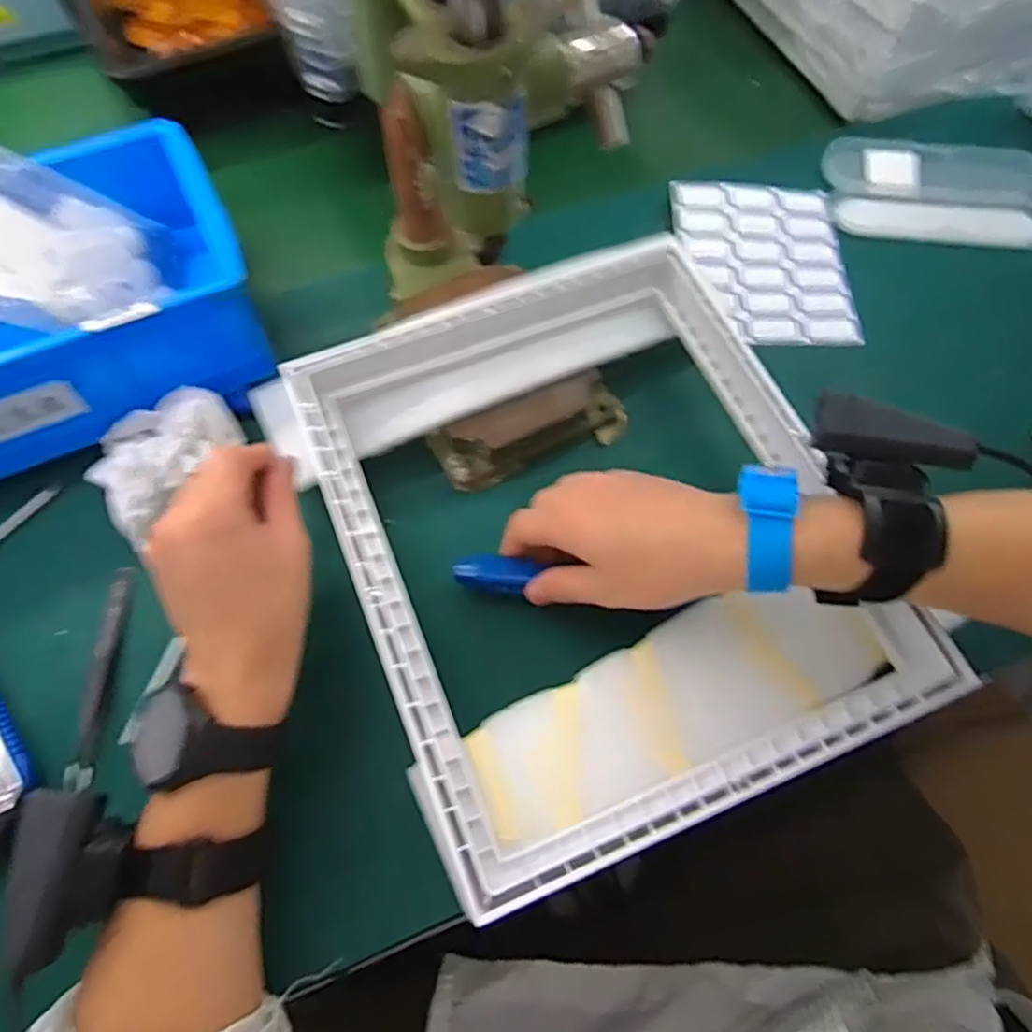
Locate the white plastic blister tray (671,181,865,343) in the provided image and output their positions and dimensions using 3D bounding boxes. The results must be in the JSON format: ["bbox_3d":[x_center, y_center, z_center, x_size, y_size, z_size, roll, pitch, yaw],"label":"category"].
[{"bbox_3d":[0.195,-0.203,0.552,0.132,0.020,0.152,1,65,1],"label":"white plastic blister tray"}]

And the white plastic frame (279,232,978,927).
[{"bbox_3d":[0.045,-0.002,0.396,0.277,0.030,0.328,-22,67,-10],"label":"white plastic frame"}]

